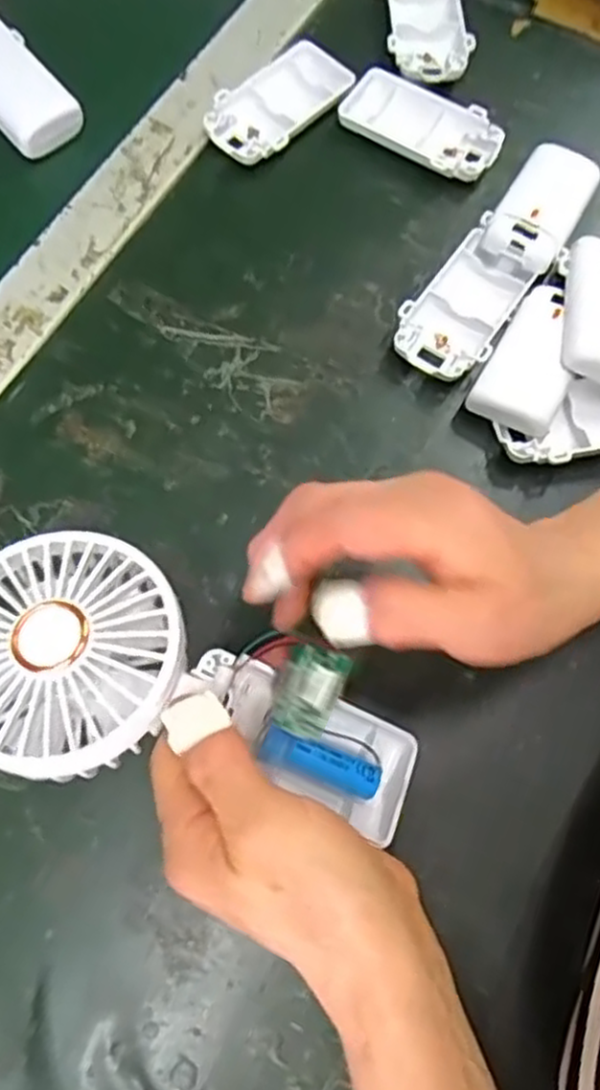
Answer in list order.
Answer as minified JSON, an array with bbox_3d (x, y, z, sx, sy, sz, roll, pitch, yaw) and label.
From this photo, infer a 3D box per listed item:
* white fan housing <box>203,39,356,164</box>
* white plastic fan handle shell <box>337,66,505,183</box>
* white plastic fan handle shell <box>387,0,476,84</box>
[{"bbox_3d":[-0.013,-0.262,0.445,0.050,0.013,0.092,37,74,9],"label":"white fan housing"},{"bbox_3d":[0.071,-0.247,0.440,0.096,0.015,0.045,32,74,8],"label":"white plastic fan handle shell"},{"bbox_3d":[0.079,-0.330,0.470,0.049,0.012,0.094,-6,72,-4],"label":"white plastic fan handle shell"}]

